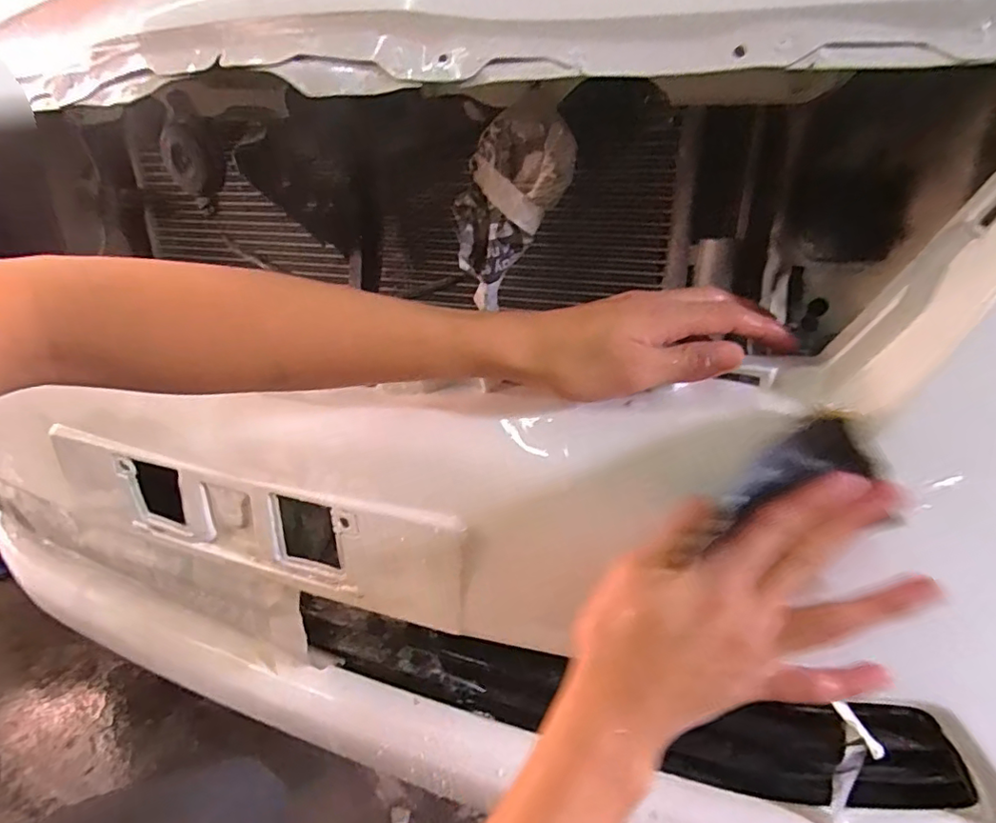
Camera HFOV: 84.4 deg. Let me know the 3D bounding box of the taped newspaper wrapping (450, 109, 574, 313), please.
[{"bbox_3d":[0.010,-0.145,0.396,0.081,0.130,0.066,-7,26,-8],"label":"taped newspaper wrapping"}]

